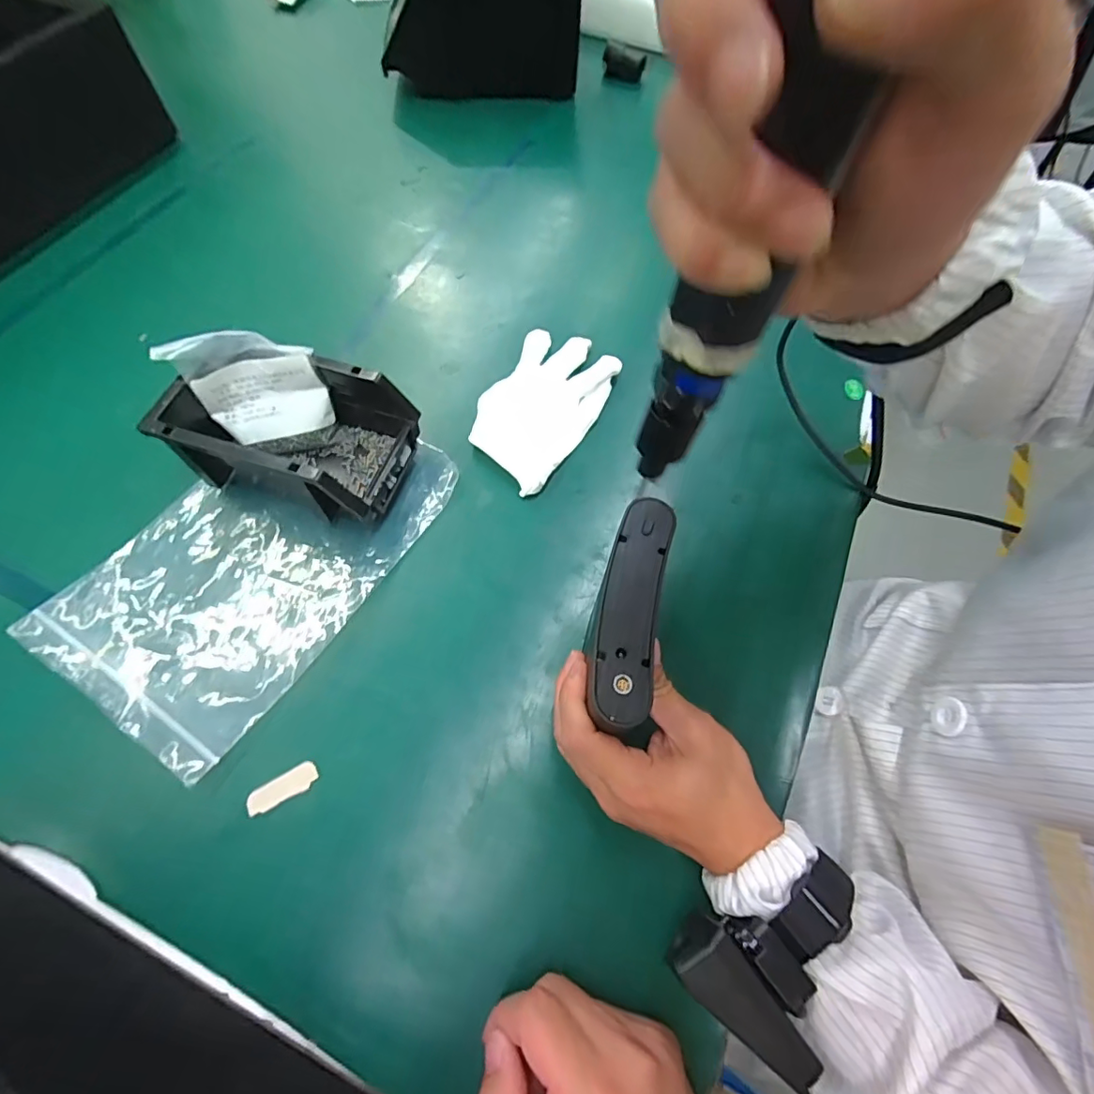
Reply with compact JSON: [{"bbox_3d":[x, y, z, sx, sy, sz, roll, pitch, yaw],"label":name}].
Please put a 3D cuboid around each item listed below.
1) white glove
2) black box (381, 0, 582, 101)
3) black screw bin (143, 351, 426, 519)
[{"bbox_3d":[-0.004,-0.124,0.460,0.090,0.018,0.160,25,65,10],"label":"white glove"},{"bbox_3d":[-0.082,-0.701,0.689,0.254,0.154,0.167,4,63,0],"label":"black box"},{"bbox_3d":[-0.195,-0.085,0.403,0.165,0.075,0.096,16,64,6],"label":"black screw bin"}]

